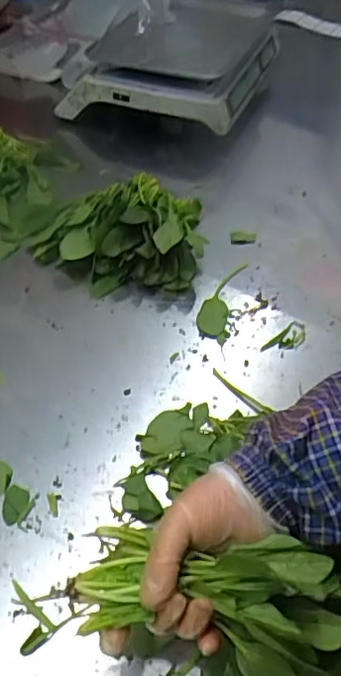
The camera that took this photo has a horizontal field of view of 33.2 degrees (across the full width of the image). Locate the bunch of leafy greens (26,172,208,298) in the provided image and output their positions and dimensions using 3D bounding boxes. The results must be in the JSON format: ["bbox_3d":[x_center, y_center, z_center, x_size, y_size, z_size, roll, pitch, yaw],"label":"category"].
[{"bbox_3d":[-0.073,-0.141,0.742,0.224,0.087,0.172,-2,48,-1],"label":"bunch of leafy greens"}]

